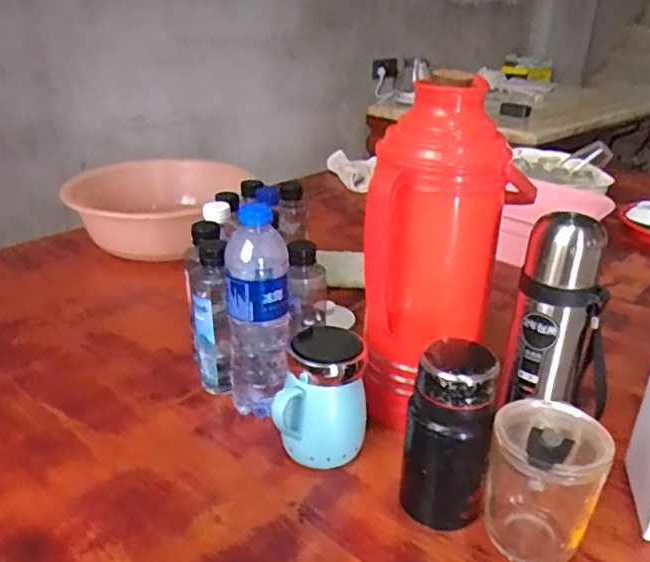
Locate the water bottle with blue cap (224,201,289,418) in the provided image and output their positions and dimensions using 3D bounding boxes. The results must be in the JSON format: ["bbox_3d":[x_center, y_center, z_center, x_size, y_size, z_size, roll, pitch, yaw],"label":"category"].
[{"bbox_3d":[-0.070,0.036,0.622,0.060,0.231,0.056,-1,24,-7],"label":"water bottle with blue cap"}]

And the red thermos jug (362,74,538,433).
[{"bbox_3d":[0.114,-0.009,0.601,0.134,0.344,0.131,7,26,11],"label":"red thermos jug"}]

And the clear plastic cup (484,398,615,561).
[{"bbox_3d":[0.176,0.168,0.486,0.080,0.116,0.081,2,24,-1],"label":"clear plastic cup"}]

